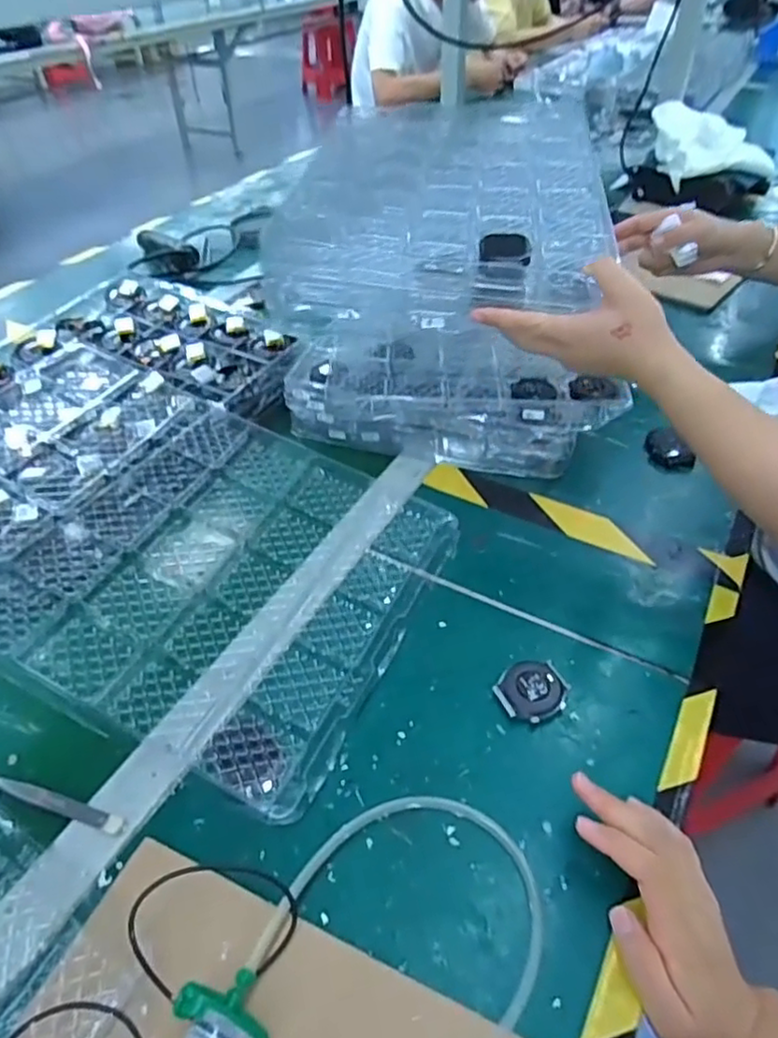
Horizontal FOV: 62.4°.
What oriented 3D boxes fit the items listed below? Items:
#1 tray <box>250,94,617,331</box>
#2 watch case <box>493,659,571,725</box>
[{"bbox_3d":[0.062,-0.341,0.692,0.299,0.055,0.426,4,45,6],"label":"tray"},{"bbox_3d":[0.106,0.127,0.474,0.052,0.012,0.044,-17,46,-15],"label":"watch case"}]

